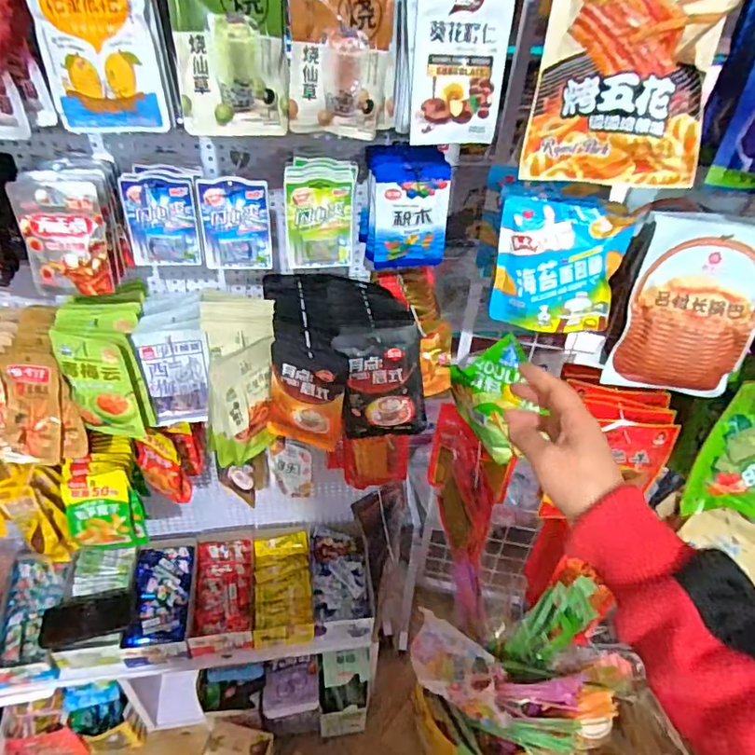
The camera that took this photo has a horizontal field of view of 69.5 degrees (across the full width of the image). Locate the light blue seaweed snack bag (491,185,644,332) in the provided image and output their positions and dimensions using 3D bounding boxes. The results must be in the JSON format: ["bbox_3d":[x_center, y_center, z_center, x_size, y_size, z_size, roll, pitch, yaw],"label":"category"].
[{"bbox_3d":[0.225,-0.139,0.689,0.154,0.153,0.058,11,40,7],"label":"light blue seaweed snack bag"}]

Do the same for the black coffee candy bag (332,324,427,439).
[{"bbox_3d":[0.006,0.010,0.773,0.114,0.151,0.026,-7,15,-2],"label":"black coffee candy bag"}]

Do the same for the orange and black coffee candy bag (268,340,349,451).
[{"bbox_3d":[-0.103,0.029,0.803,0.117,0.154,0.046,16,40,13],"label":"orange and black coffee candy bag"}]

